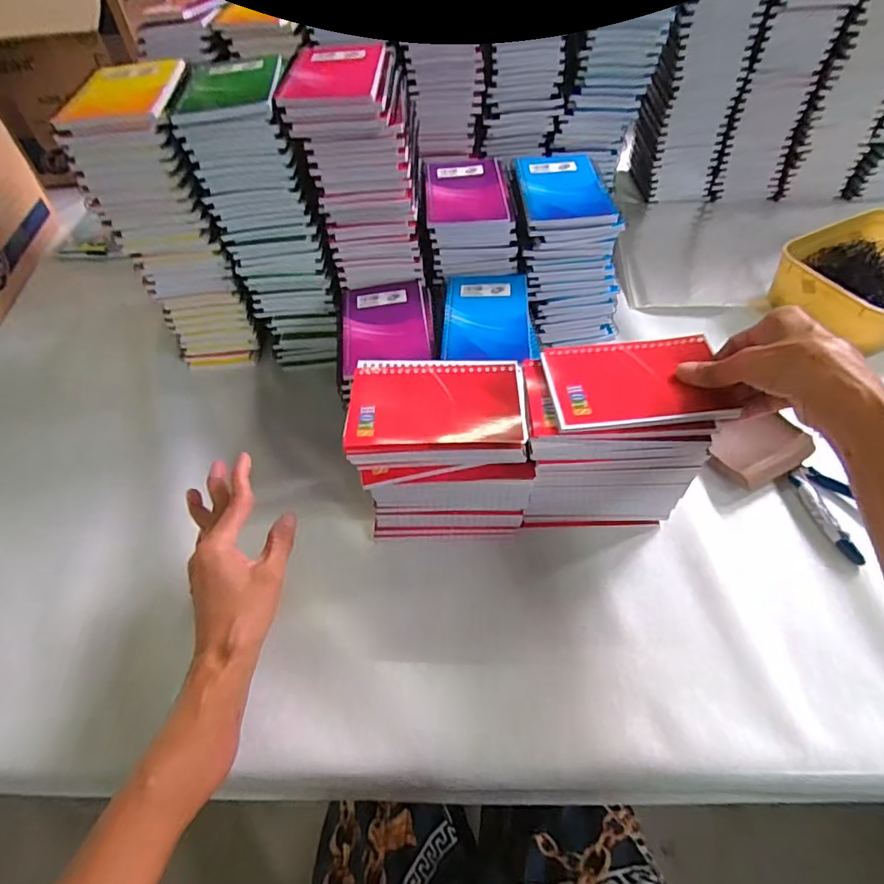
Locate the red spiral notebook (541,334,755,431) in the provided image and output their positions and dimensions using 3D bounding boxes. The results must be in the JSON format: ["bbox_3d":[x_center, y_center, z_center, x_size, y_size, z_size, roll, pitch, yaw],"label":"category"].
[{"bbox_3d":[0.151,-0.049,0.404,0.134,0.008,0.086,-4,51,0],"label":"red spiral notebook"}]

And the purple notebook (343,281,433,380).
[{"bbox_3d":[-0.055,-0.112,0.502,0.081,0.013,0.127,-7,51,-2],"label":"purple notebook"}]

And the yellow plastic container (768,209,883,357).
[{"bbox_3d":[0.519,-0.194,0.629,0.203,0.065,0.162,-26,54,-17],"label":"yellow plastic container"}]

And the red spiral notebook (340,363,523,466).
[{"bbox_3d":[-0.004,-0.026,0.408,0.132,0.026,0.090,-2,55,3],"label":"red spiral notebook"}]

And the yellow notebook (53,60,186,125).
[{"bbox_3d":[-0.275,-0.307,0.455,0.082,0.013,0.125,-5,51,-1],"label":"yellow notebook"}]

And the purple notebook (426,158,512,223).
[{"bbox_3d":[0.026,-0.268,0.552,0.083,0.015,0.116,-3,51,1],"label":"purple notebook"}]

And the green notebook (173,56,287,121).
[{"bbox_3d":[-0.184,-0.314,0.458,0.083,0.009,0.113,-6,51,-2],"label":"green notebook"}]

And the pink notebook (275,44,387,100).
[{"bbox_3d":[-0.095,-0.331,0.462,0.086,0.007,0.126,-2,51,1],"label":"pink notebook"}]

